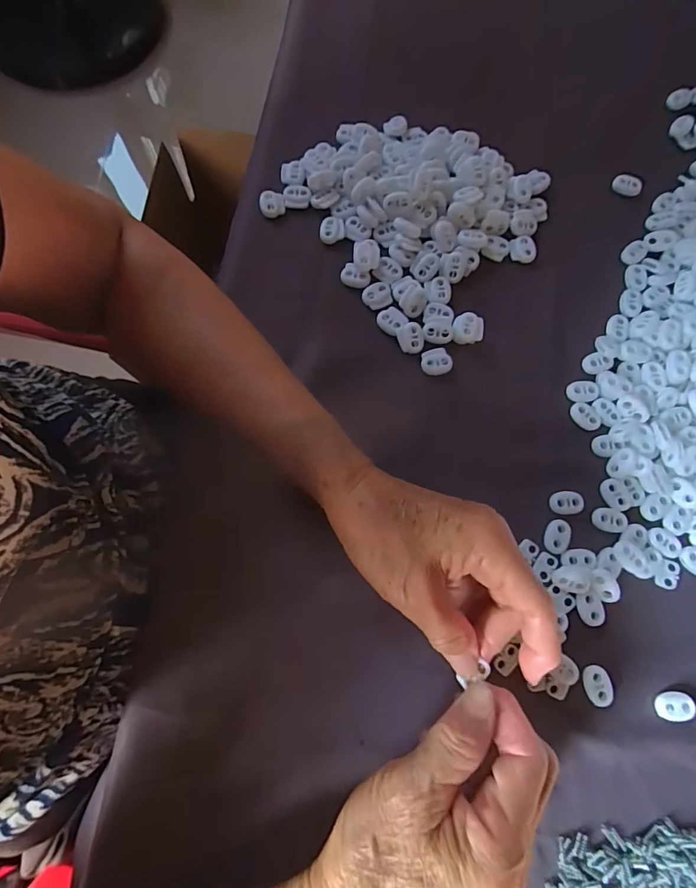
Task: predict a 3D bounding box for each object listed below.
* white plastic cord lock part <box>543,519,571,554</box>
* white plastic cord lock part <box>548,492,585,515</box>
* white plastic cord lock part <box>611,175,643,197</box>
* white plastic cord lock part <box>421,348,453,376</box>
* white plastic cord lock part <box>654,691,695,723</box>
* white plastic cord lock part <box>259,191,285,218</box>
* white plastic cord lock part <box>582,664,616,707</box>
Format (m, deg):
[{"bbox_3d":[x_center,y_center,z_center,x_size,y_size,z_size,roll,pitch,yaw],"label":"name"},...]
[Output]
[{"bbox_3d":[0.138,0.061,0.296,0.016,0.004,0.023,22,77,3],"label":"white plastic cord lock part"},{"bbox_3d":[0.147,0.039,0.302,0.023,0.004,0.015,-5,76,-3],"label":"white plastic cord lock part"},{"bbox_3d":[0.228,-0.211,0.369,0.023,0.008,0.014,33,77,6],"label":"white plastic cord lock part"},{"bbox_3d":[0.064,-0.059,0.325,0.022,0.004,0.018,-6,77,-3],"label":"white plastic cord lock part"},{"bbox_3d":[0.199,0.160,0.274,0.023,0.004,0.015,-7,77,-4],"label":"white plastic cord lock part"},{"bbox_3d":[-0.060,-0.188,0.353,0.019,0.007,0.020,0,76,-2],"label":"white plastic cord lock part"},{"bbox_3d":[0.153,0.148,0.275,0.017,0.004,0.022,-13,77,-5],"label":"white plastic cord lock part"}]

